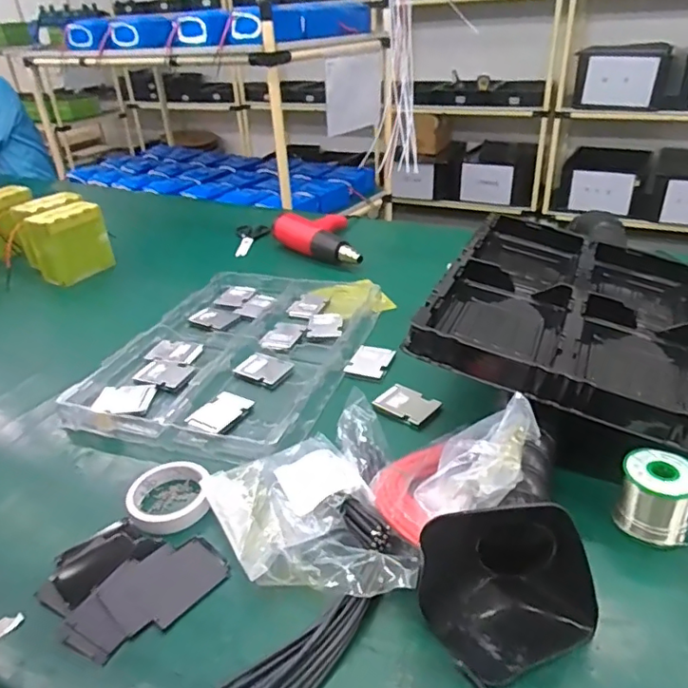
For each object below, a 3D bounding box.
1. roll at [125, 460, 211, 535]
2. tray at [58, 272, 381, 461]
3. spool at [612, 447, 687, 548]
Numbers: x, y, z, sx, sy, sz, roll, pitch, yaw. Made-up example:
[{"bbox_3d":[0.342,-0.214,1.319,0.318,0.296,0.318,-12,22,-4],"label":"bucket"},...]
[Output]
[{"bbox_3d":[-0.203,0.171,0.639,0.090,0.026,0.100,-25,38,-32],"label":"roll"},{"bbox_3d":[-0.162,-0.009,0.915,0.357,0.031,0.491,7,33,17],"label":"tray"},{"bbox_3d":[0.320,0.154,0.570,0.069,0.070,0.061,16,36,29],"label":"spool"}]

